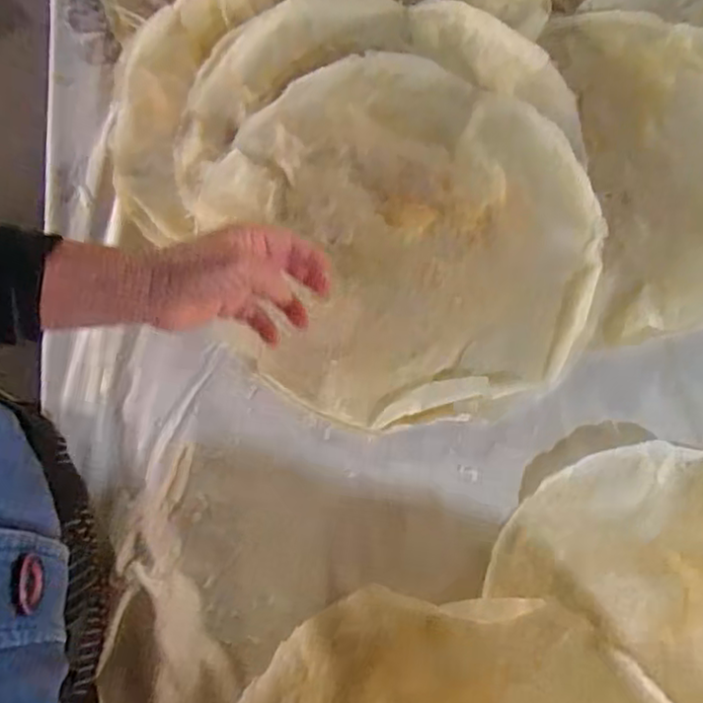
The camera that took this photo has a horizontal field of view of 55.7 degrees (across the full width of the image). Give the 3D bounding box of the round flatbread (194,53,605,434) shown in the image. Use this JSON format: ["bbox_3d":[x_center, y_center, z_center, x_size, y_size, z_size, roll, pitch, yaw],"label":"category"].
[{"bbox_3d":[0.048,-0.107,0.592,0.312,0.058,0.331,1,67,-1],"label":"round flatbread"}]

